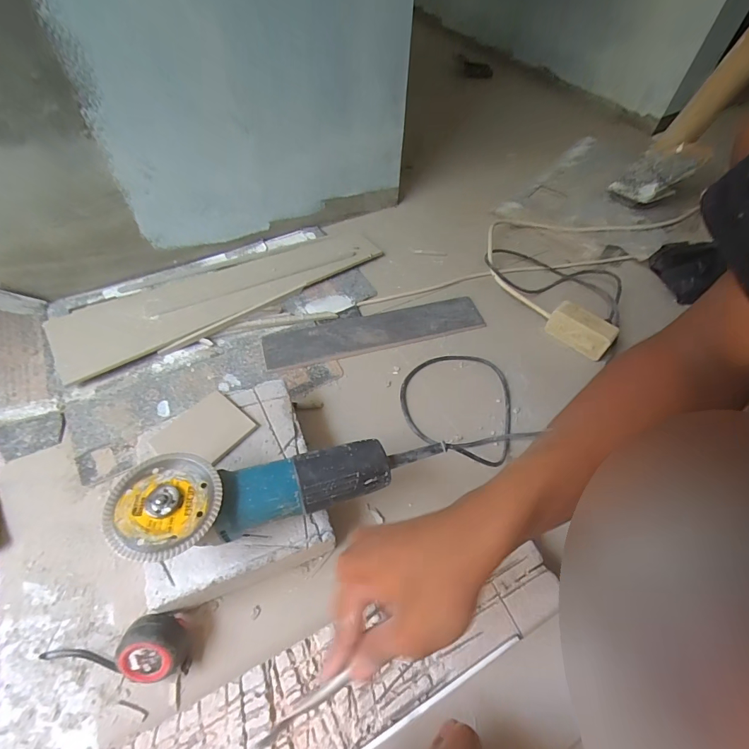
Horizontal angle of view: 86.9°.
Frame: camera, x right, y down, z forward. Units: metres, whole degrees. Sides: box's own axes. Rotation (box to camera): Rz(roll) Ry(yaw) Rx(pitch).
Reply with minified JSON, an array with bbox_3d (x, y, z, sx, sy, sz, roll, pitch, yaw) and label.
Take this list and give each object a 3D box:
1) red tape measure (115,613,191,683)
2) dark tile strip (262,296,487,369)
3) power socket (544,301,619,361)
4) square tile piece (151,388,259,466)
[{"bbox_3d":[-0.225,0.279,0.407,0.064,0.037,0.062,5,101,-9],"label":"red tape measure"},{"bbox_3d":[0.004,-0.081,0.704,0.392,0.010,0.087,-13,55,-12],"label":"dark tile strip"},{"bbox_3d":[0.357,-0.079,0.689,0.105,0.055,0.057,33,60,17],"label":"power socket"},{"bbox_3d":[-0.212,0.073,0.492,0.081,0.006,0.101,37,61,22],"label":"square tile piece"}]

